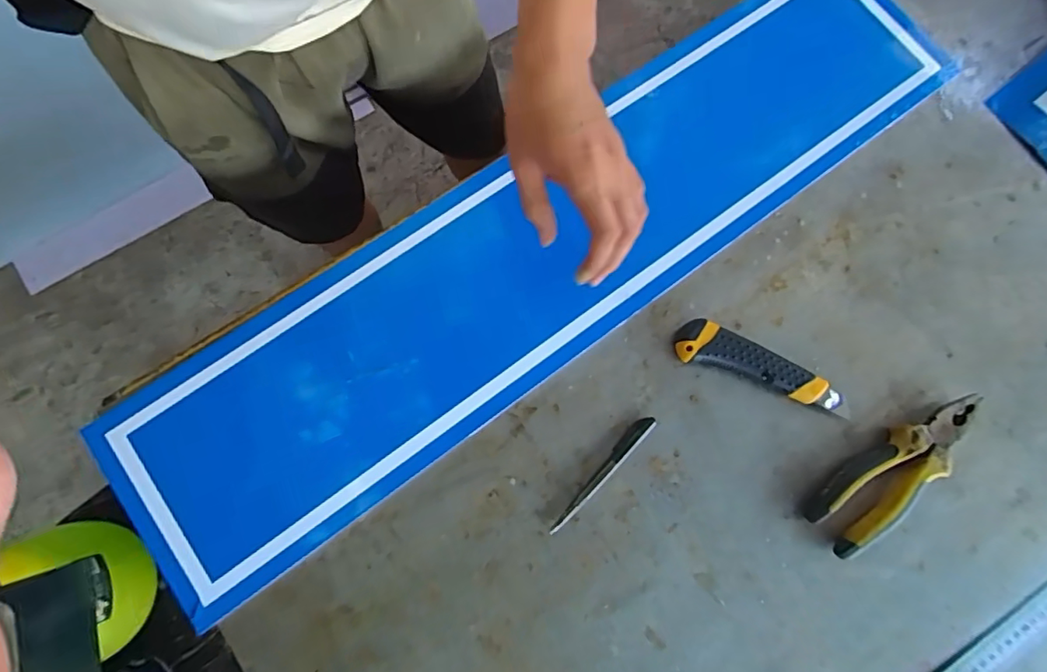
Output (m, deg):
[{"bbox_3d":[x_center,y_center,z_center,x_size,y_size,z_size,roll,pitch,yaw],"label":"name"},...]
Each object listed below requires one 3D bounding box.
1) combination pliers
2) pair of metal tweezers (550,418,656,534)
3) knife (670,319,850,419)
[{"bbox_3d":[0.330,0.113,0.469,0.186,0.030,0.051,-36,80,-8],"label":"combination pliers"},{"bbox_3d":[0.070,0.120,0.466,0.014,0.005,0.129,41,80,8],"label":"pair of metal tweezers"},{"bbox_3d":[0.220,0.025,0.489,0.163,0.024,0.041,19,77,3],"label":"knife"}]

